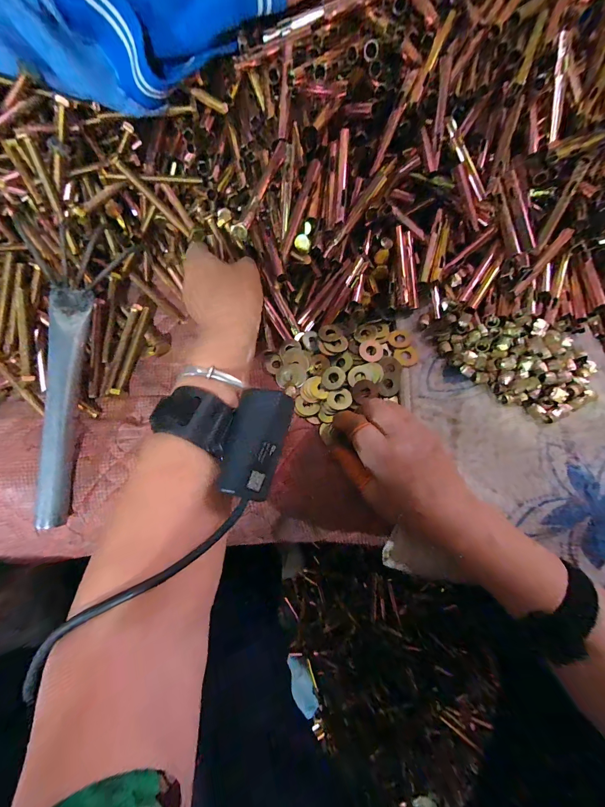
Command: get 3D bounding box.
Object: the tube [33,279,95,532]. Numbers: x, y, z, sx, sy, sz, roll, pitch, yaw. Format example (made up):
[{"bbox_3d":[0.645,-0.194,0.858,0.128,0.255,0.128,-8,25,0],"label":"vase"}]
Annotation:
[{"bbox_3d":[-0.220,0.001,0.285,0.026,0.021,0.215,1,85,3],"label":"tube"}]

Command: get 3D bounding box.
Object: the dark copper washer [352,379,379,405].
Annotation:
[{"bbox_3d":[0.061,-0.012,0.303,0.024,0.006,0.021,-5,70,1],"label":"dark copper washer"}]

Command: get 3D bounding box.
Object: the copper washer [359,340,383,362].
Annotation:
[{"bbox_3d":[0.070,-0.054,0.317,0.023,0.004,0.025,-9,70,-1],"label":"copper washer"}]

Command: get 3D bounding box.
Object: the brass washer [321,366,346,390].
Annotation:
[{"bbox_3d":[0.031,-0.027,0.313,0.024,0.004,0.024,-1,70,2],"label":"brass washer"}]

